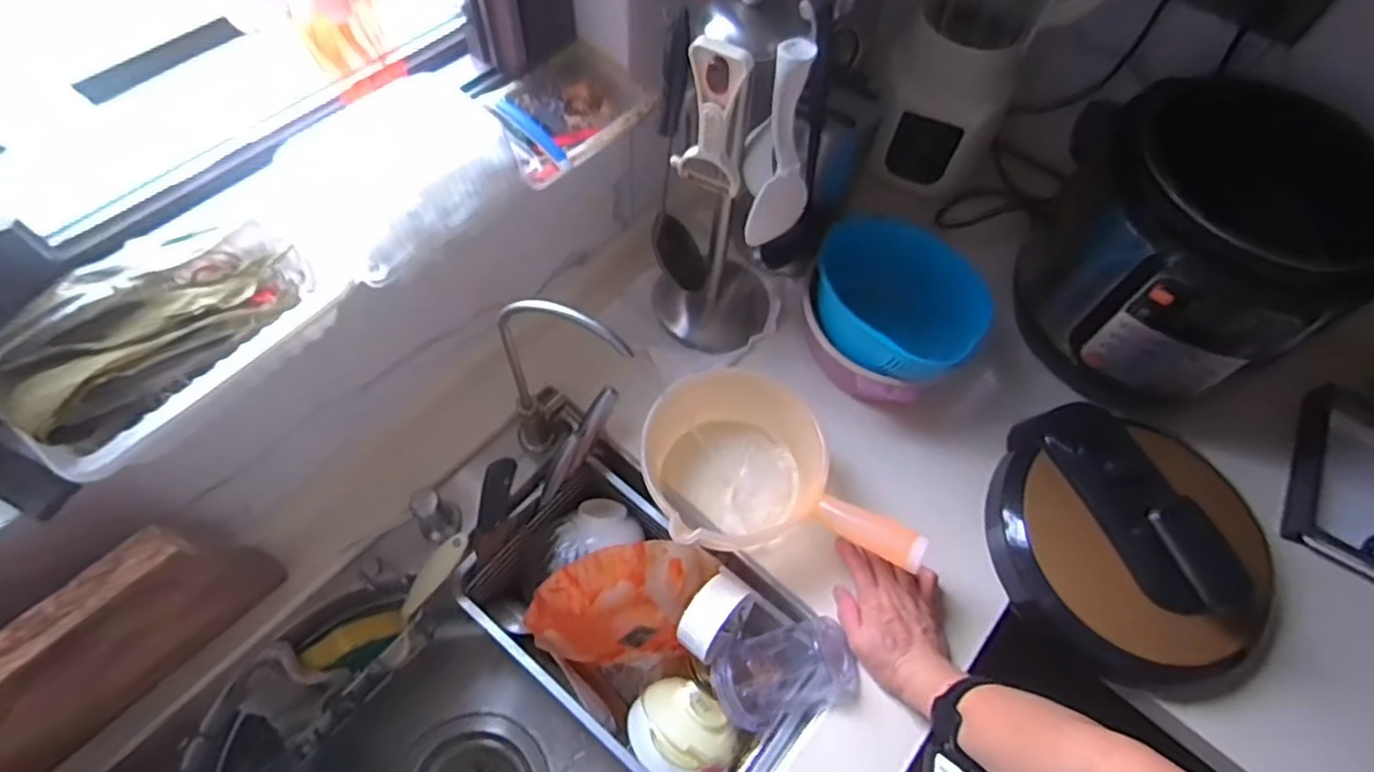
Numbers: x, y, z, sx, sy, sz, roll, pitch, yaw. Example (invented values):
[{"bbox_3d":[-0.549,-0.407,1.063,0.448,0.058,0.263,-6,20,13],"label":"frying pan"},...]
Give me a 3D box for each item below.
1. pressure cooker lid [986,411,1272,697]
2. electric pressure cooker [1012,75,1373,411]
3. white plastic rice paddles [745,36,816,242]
[{"bbox_3d":[0.471,0.162,0.705,0.274,0.105,0.258,2,62,-3],"label":"pressure cooker lid"},{"bbox_3d":[0.567,-0.154,0.759,0.289,0.279,0.271,-15,65,-12],"label":"electric pressure cooker"},{"bbox_3d":[0.086,-0.198,0.580,0.066,0.190,0.025,-32,60,-19],"label":"white plastic rice paddles"}]

